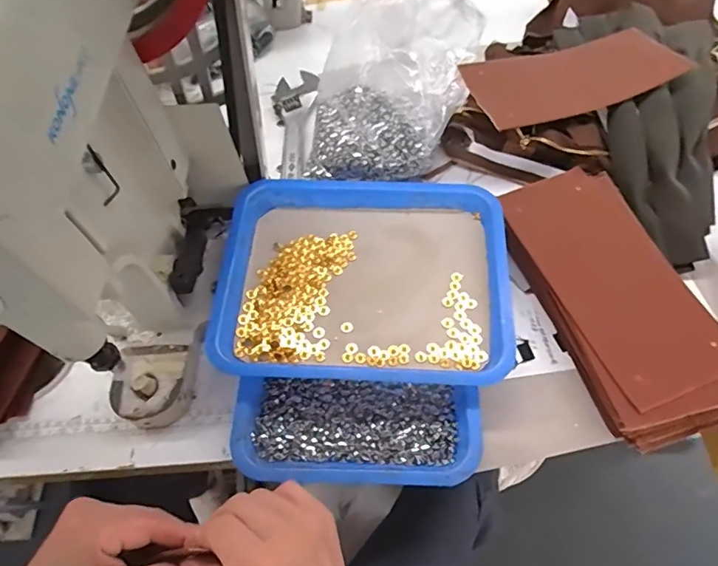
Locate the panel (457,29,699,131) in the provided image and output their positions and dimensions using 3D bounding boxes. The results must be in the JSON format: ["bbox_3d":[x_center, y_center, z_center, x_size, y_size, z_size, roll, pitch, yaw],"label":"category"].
[{"bbox_3d":[0.256,-0.245,0.585,0.253,0.032,0.103,-17,58,-7],"label":"panel"}]

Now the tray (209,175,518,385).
[{"bbox_3d":[0.007,-0.005,0.507,0.288,0.064,0.225,0,58,4],"label":"tray"}]

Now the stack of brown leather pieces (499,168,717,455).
[{"bbox_3d":[0.250,0.011,0.489,0.133,0.054,0.281,-15,58,-6],"label":"stack of brown leather pieces"}]

